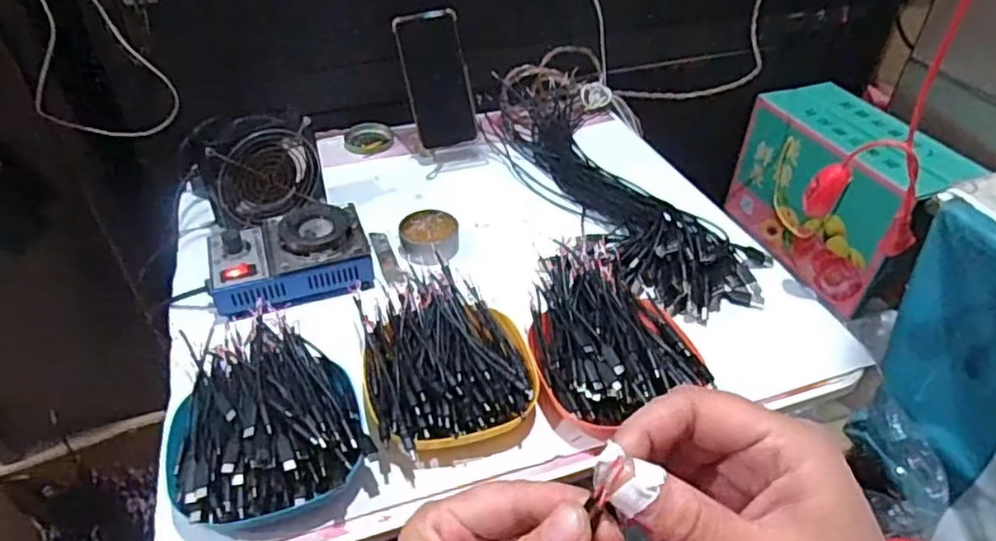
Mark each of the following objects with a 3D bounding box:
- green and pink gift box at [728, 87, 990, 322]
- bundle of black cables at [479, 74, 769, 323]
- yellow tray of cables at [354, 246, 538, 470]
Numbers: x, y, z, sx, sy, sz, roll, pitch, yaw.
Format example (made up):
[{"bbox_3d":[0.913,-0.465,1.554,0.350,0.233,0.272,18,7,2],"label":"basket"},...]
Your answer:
[{"bbox_3d":[0.565,-0.130,1.077,0.151,0.234,0.316,-14,44,-16],"label":"green and pink gift box"},{"bbox_3d":[0.125,-0.113,0.776,0.161,0.043,0.467,-17,45,-19],"label":"bundle of black cables"},{"bbox_3d":[-0.045,0.073,0.543,0.134,0.051,0.170,-11,43,-13],"label":"yellow tray of cables"}]

